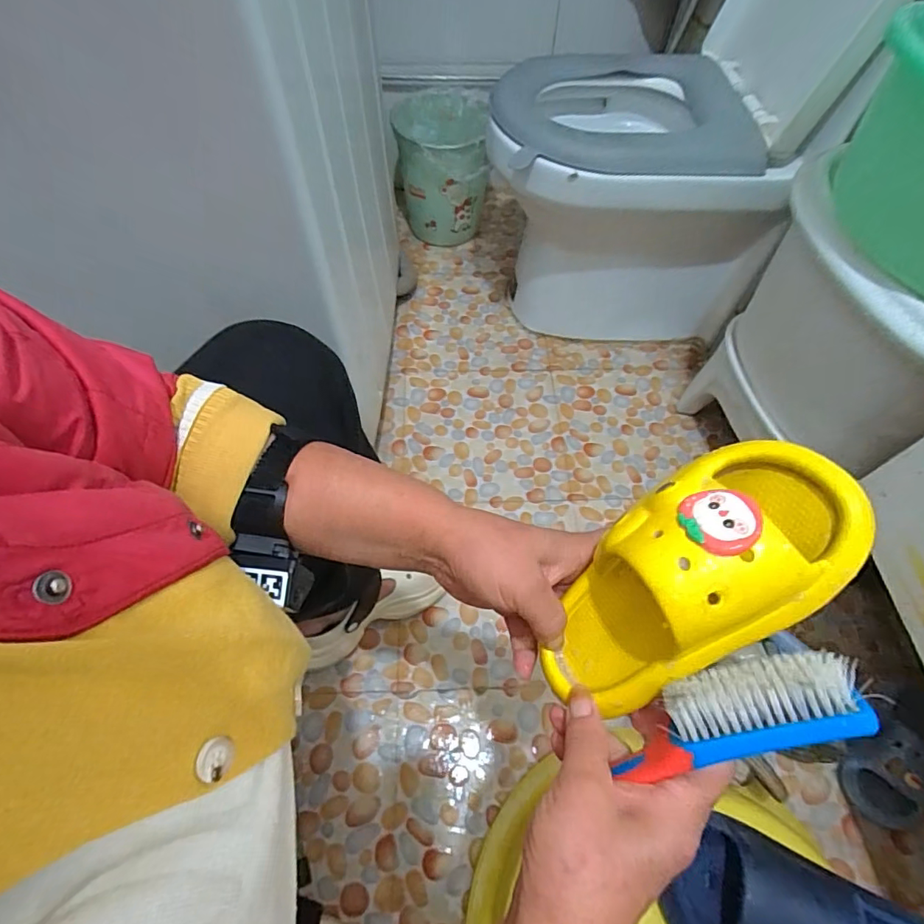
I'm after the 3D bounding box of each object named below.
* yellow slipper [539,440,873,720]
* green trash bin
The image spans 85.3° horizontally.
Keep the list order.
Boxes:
[{"bbox_3d":[0.109,0.071,0.270,0.089,0.194,0.073,48,30,20],"label":"yellow slipper"},{"bbox_3d":[-0.051,-0.661,1.173,0.190,0.256,0.219,-6,60,-5],"label":"green trash bin"}]

